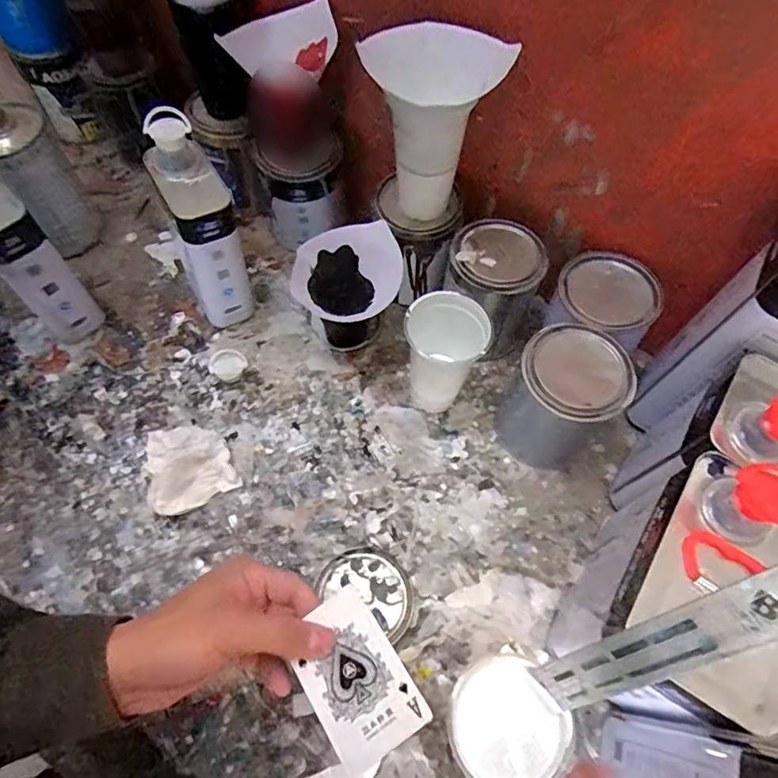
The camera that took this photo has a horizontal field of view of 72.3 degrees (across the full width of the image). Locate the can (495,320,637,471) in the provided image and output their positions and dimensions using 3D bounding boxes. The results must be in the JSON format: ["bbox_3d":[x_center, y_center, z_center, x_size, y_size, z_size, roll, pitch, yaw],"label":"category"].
[{"bbox_3d":[0.176,0.012,0.559,0.094,0.139,0.099,1,63,-2],"label":"can"}]

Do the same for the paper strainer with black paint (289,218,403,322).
[{"bbox_3d":[-0.045,-0.119,0.590,0.117,0.078,0.090,3,63,-1],"label":"paper strainer with black paint"}]

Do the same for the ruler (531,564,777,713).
[{"bbox_3d":[0.126,0.194,0.354,0.004,0.348,0.032,-17,62,-38],"label":"ruler"}]

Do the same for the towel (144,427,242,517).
[{"bbox_3d":[-0.214,0.077,0.555,0.086,0.044,0.089,-25,67,-14],"label":"towel"}]

